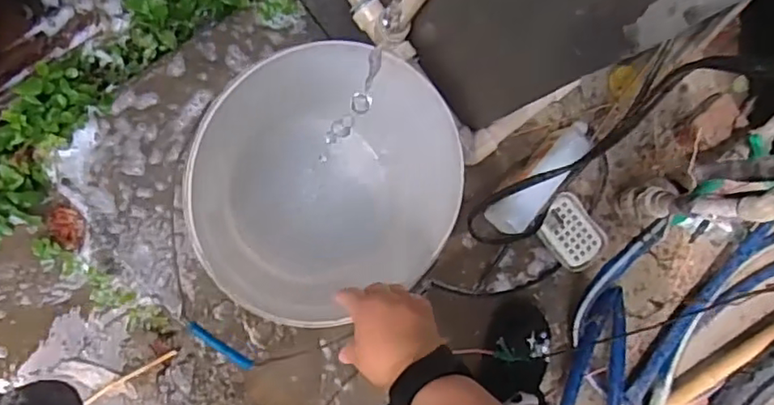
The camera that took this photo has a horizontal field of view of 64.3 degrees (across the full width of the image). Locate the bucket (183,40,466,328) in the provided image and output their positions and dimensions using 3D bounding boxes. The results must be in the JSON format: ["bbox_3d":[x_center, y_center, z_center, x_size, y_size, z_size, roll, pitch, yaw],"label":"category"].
[{"bbox_3d":[-0.093,-0.023,0.844,0.292,0.362,0.282,0,88,-10],"label":"bucket"}]

